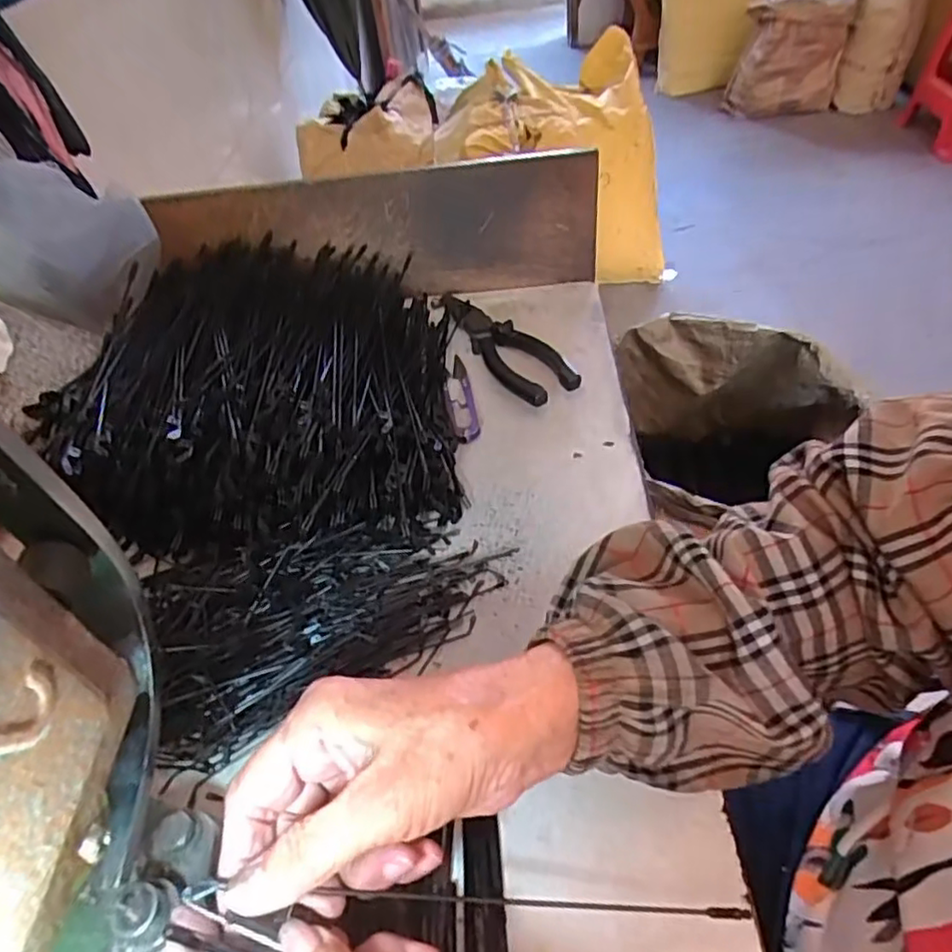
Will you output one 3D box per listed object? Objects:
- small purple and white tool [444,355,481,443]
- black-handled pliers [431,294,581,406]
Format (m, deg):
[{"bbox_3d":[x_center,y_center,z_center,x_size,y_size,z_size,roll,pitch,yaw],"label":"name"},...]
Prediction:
[{"bbox_3d":[-0.013,-0.061,0.494,0.022,0.009,0.094,-11,47,-3],"label":"small purple and white tool"},{"bbox_3d":[0.018,-0.114,0.531,0.048,0.021,0.181,-24,49,-14],"label":"black-handled pliers"}]

